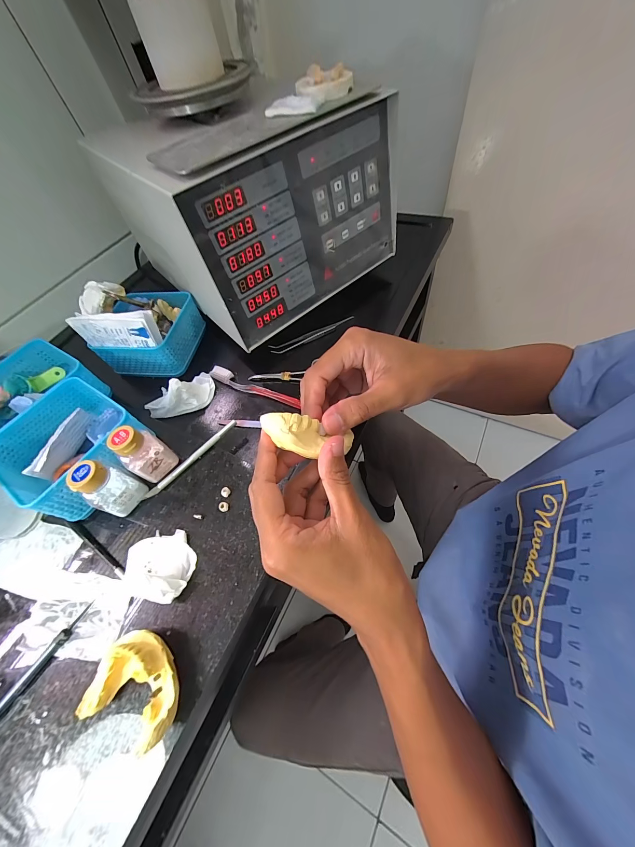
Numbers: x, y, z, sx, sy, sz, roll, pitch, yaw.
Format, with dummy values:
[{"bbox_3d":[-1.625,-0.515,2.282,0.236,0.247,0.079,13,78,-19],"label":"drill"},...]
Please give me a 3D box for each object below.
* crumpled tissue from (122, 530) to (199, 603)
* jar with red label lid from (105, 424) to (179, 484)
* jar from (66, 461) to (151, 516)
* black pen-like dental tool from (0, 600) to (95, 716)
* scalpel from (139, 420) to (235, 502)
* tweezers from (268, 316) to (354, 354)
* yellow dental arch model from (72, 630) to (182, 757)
[{"bbox_3d":[-0.157,0.136,0.282,0.076,0.026,0.060,3,59,10],"label":"crumpled tissue"},{"bbox_3d":[-0.195,0.033,0.325,0.038,0.071,0.043,30,67,24],"label":"jar with red label lid"},{"bbox_3d":[-0.220,0.069,0.307,0.035,0.072,0.043,16,62,18],"label":"jar"},{"bbox_3d":[-0.260,0.230,0.247,0.009,0.006,0.151,28,67,23],"label":"black pen-like dental tool"},{"bbox_3d":[-0.151,0.042,0.350,0.008,0.008,0.131,36,70,26],"label":"scalpel"},{"bbox_3d":[-0.008,-0.142,0.463,0.142,0.012,0.015,-22,58,-5],"label":"tweezers"},{"bbox_3d":[-0.144,0.207,0.233,0.085,0.034,0.062,8,60,13],"label":"yellow dental arch model"}]

